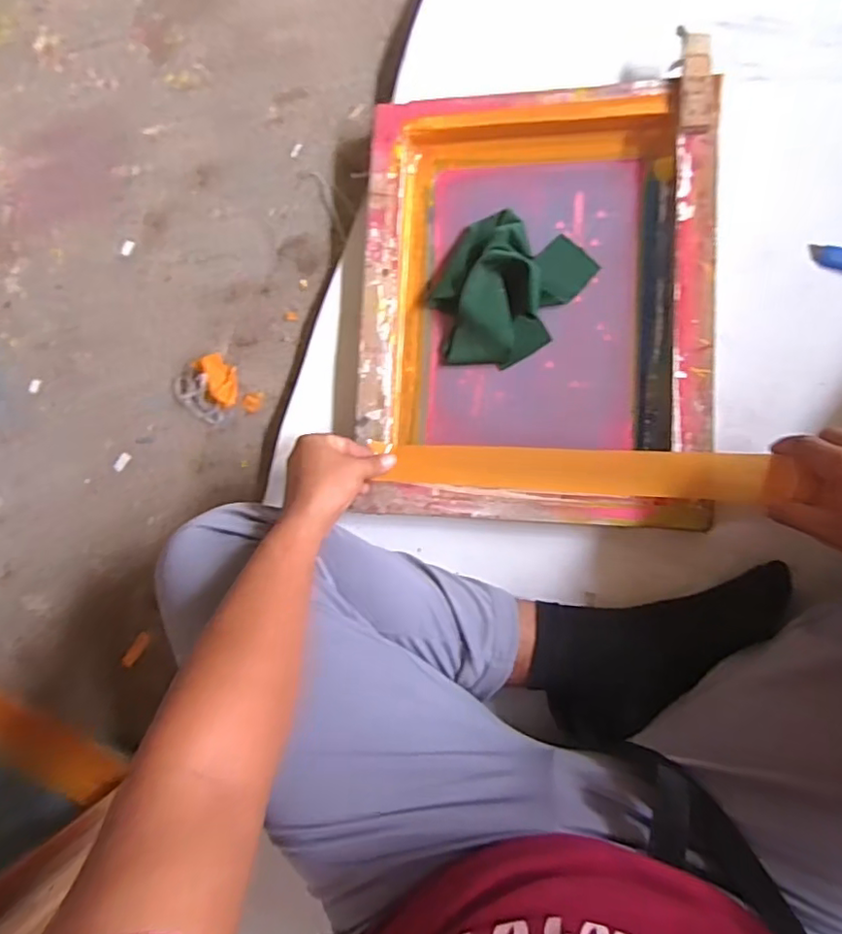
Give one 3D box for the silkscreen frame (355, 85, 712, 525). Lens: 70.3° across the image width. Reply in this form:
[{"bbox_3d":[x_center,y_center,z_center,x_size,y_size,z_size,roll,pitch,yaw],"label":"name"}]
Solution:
[{"bbox_3d":[0.117,-0.176,0.656,0.367,0.051,0.465,2,87,9],"label":"silkscreen frame"}]

